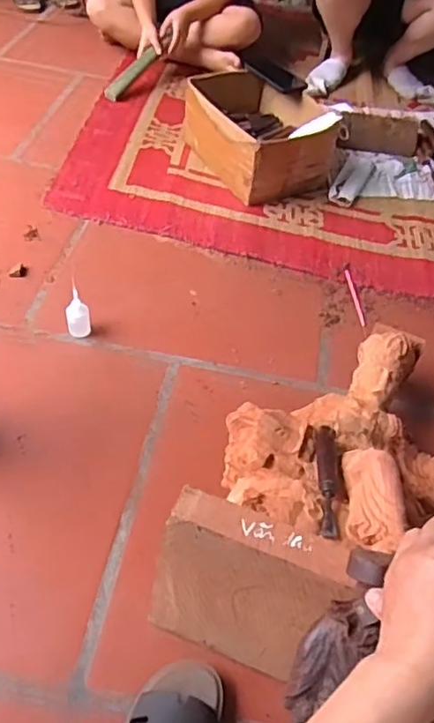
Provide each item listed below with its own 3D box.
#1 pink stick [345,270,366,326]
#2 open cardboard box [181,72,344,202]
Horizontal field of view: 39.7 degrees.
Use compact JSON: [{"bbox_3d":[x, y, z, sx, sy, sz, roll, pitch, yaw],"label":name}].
[{"bbox_3d":[0.268,-0.123,1.162,0.015,0.009,0.159,1,48,-7],"label":"pink stick"},{"bbox_3d":[0.094,-0.532,1.403,0.266,0.157,0.316,-23,54,-25],"label":"open cardboard box"}]

